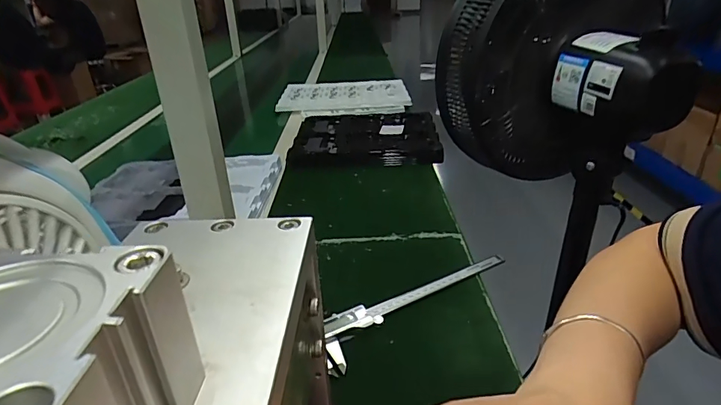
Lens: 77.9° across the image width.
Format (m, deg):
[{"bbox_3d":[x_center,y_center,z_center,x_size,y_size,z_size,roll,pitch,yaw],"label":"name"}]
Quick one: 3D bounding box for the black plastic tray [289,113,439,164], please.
[{"bbox_3d":[0.011,-0.155,1.048,0.326,0.042,0.356,0,27,5],"label":"black plastic tray"}]

